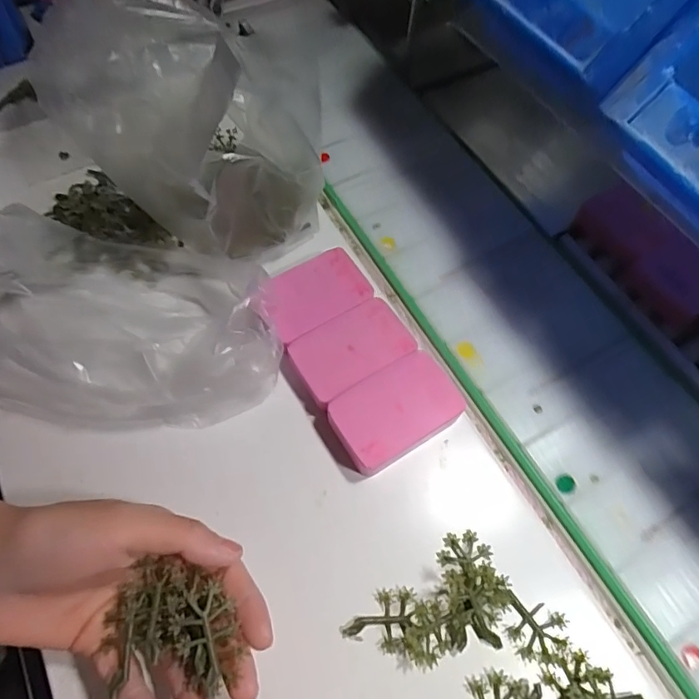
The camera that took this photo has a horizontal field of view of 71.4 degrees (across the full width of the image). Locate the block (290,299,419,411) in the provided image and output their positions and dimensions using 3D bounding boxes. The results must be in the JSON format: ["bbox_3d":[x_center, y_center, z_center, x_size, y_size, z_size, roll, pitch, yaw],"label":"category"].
[{"bbox_3d":[0.002,0.003,0.304,0.072,0.023,0.044,-30,68,-17],"label":"block"}]

